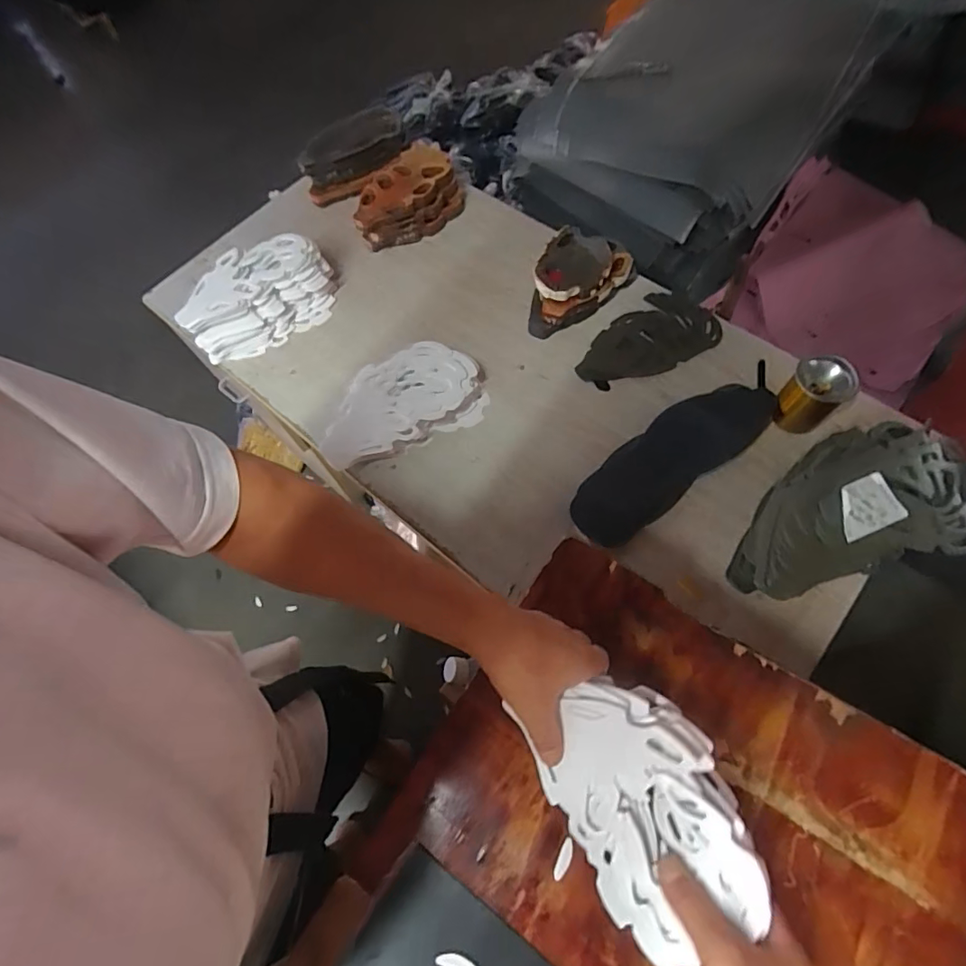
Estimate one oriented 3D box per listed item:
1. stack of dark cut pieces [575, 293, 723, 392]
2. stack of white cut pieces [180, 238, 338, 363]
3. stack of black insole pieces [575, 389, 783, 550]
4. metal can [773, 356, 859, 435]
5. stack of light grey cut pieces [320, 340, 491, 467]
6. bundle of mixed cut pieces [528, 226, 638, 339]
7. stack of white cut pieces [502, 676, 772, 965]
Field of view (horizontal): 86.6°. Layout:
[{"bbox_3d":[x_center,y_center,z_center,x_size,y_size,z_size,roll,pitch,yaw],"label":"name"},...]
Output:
[{"bbox_3d":[0.257,-0.225,0.807,0.230,0.020,0.123,-28,65,-10],"label":"stack of dark cut pieces"},{"bbox_3d":[-0.368,-0.306,0.846,0.240,0.101,0.116,-25,65,-9],"label":"stack of white cut pieces"},{"bbox_3d":[0.261,-0.038,0.708,0.325,0.034,0.110,-34,66,-13],"label":"stack of black insole pieces"},{"bbox_3d":[0.456,-0.118,0.712,0.065,0.103,0.070,-1,64,3],"label":"metal can"},{"bbox_3d":[-0.125,-0.113,0.759,0.243,0.065,0.134,-31,66,-11],"label":"stack of light grey cut pieces"},{"bbox_3d":[0.141,-0.332,0.829,0.205,0.076,0.124,-36,67,-13],"label":"bundle of mixed cut pieces"},{"bbox_3d":[0.128,0.258,0.404,0.132,0.051,0.195,-36,69,18],"label":"stack of white cut pieces"}]

